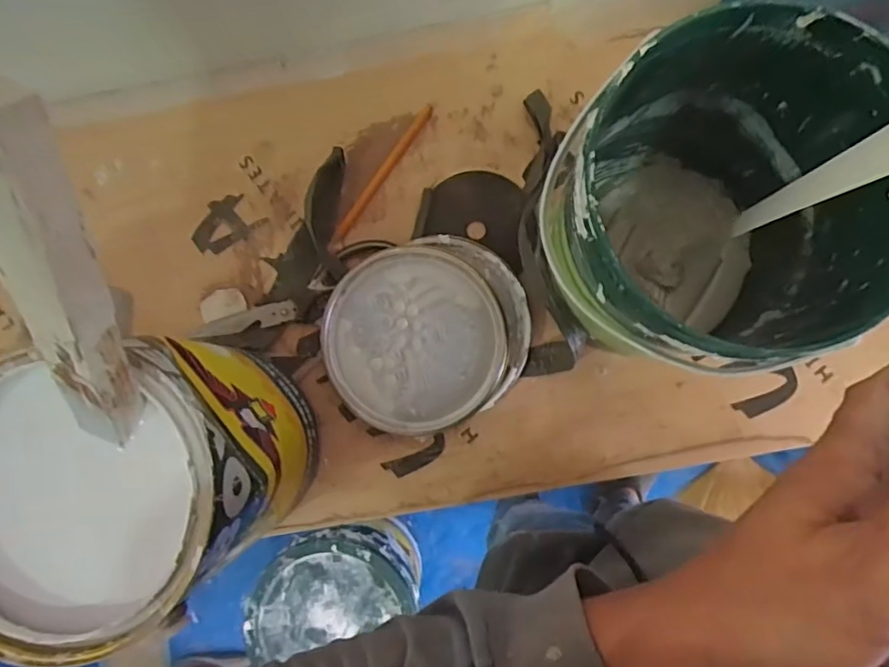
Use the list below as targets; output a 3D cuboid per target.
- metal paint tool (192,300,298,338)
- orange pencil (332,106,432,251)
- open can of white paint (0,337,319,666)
[{"bbox_3d":[-0.172,-0.012,0.484,0.089,0.007,0.019,-12,86,2],"label":"metal paint tool"},{"bbox_3d":[-0.056,-0.138,0.486,0.011,0.008,0.144,36,89,4],"label":"orange pencil"},{"bbox_3d":[-0.186,0.089,0.381,0.150,0.211,0.149,0,87,3],"label":"open can of white paint"}]

